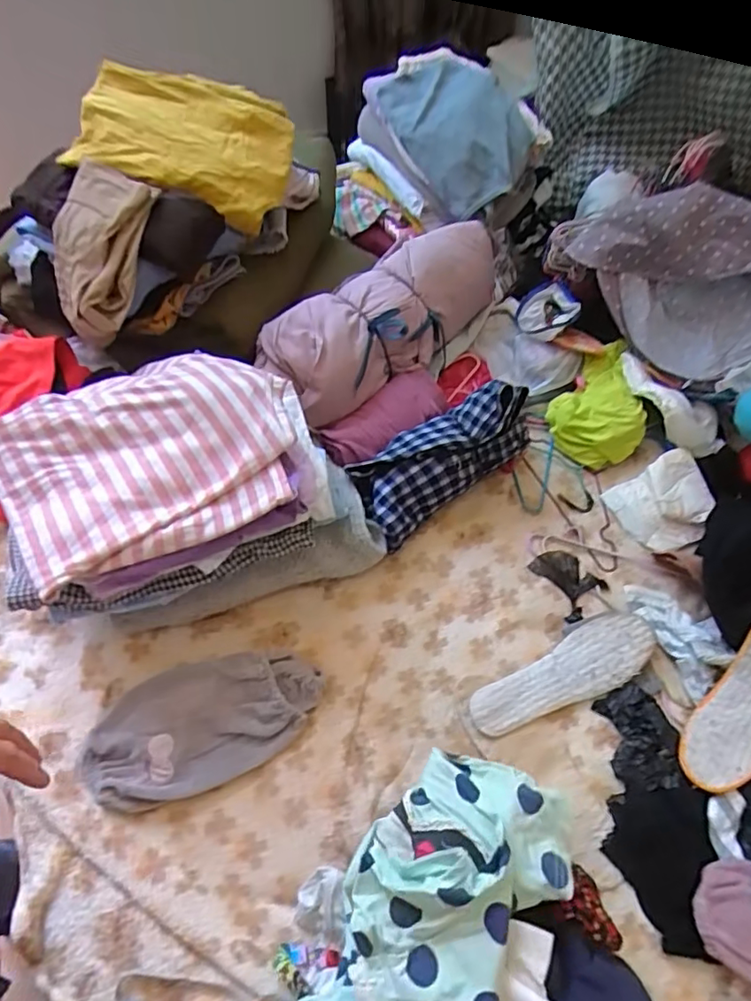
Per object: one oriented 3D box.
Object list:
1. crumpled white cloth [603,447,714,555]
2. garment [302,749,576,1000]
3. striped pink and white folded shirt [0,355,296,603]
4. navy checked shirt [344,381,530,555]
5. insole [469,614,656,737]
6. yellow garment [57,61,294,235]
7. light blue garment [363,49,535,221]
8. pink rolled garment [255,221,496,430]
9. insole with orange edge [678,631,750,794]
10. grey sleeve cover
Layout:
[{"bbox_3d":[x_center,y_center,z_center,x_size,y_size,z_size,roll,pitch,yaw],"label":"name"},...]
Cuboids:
[{"bbox_3d":[0.433,0.003,0.836,0.146,0.035,0.123,-24,62,-15],"label":"crumpled white cloth"},{"bbox_3d":[0.042,0.388,0.480,0.162,0.076,0.328,28,71,15],"label":"garment"},{"bbox_3d":[-0.246,-0.057,0.625,0.321,0.039,0.243,-22,62,-14],"label":"striped pink and white folded shirt"},{"bbox_3d":[0.096,-0.056,0.799,0.271,0.102,0.122,-35,65,-6],"label":"navy checked shirt"},{"bbox_3d":[0.237,0.216,0.700,0.254,0.014,0.075,-23,62,-14],"label":"insole"},{"bbox_3d":[-0.269,-0.518,0.819,0.271,0.123,0.233,12,59,4],"label":"yellow garment"},{"bbox_3d":[0.139,-0.663,1.012,0.195,0.130,0.298,-30,64,-18],"label":"light blue garment"},{"bbox_3d":[0.026,-0.287,0.889,0.437,0.112,0.149,-37,67,-23],"label":"pink rolled garment"},{"bbox_3d":[0.428,0.227,0.638,0.076,0.058,0.222,31,89,16],"label":"insole with orange edge"},{"bbox_3d":[-0.196,0.256,0.652,0.272,0.041,0.140,-13,60,-9],"label":"grey sleeve cover"}]

